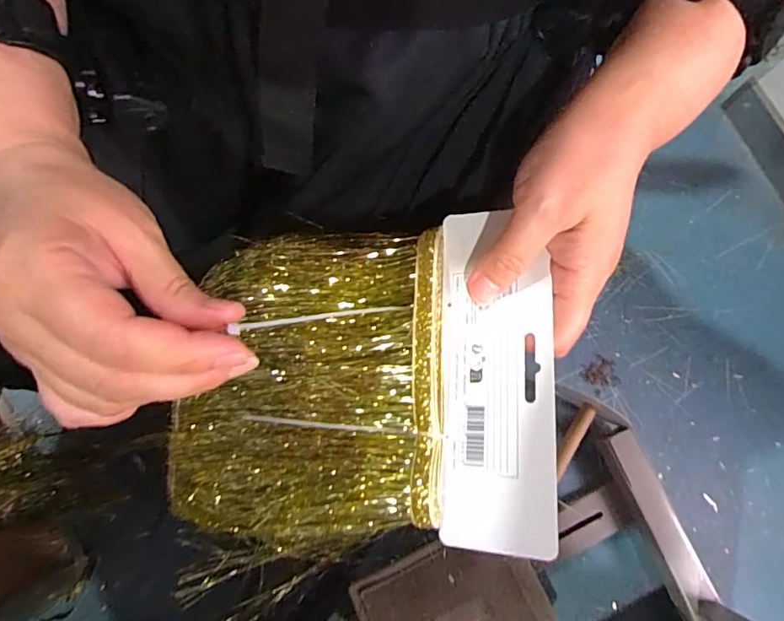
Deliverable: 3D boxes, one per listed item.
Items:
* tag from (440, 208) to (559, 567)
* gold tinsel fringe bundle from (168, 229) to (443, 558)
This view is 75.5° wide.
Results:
[{"bbox_3d":[0.049,0.029,0.246,0.054,0.006,0.162,-5,73,27],"label":"tag"},{"bbox_3d":[-0.052,0.046,0.288,0.164,0.035,0.175,1,78,26],"label":"gold tinsel fringe bundle"}]

